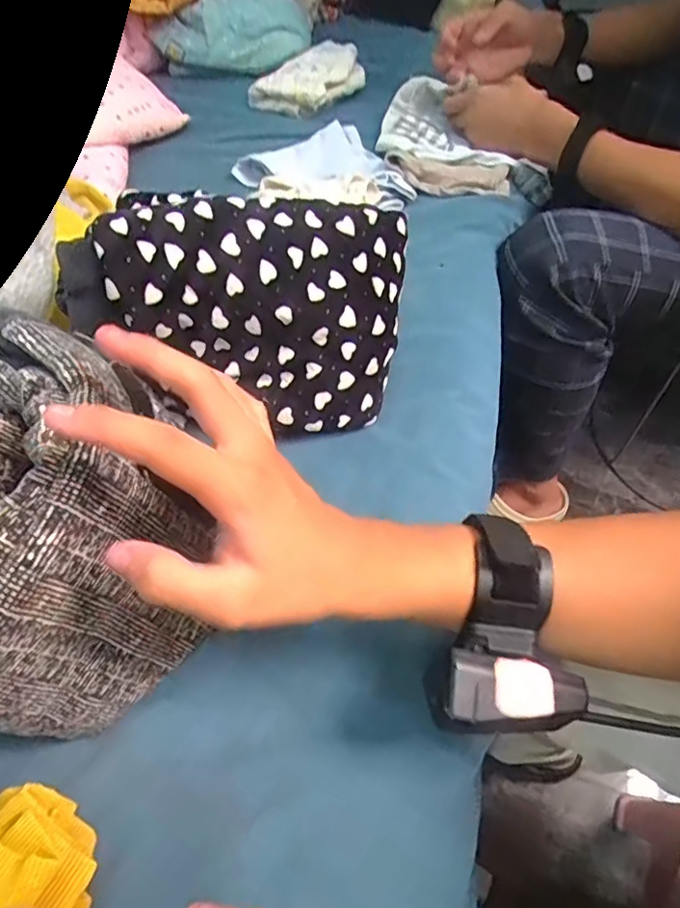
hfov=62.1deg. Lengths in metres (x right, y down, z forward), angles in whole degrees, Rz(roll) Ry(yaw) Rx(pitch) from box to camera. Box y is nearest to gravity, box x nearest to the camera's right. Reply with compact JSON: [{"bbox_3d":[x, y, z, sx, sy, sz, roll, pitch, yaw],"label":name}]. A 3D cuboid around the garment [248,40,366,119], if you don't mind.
[{"bbox_3d":[-0.047,-0.512,0.771,0.156,0.053,0.094,-6,52,-4],"label":"garment"}]

